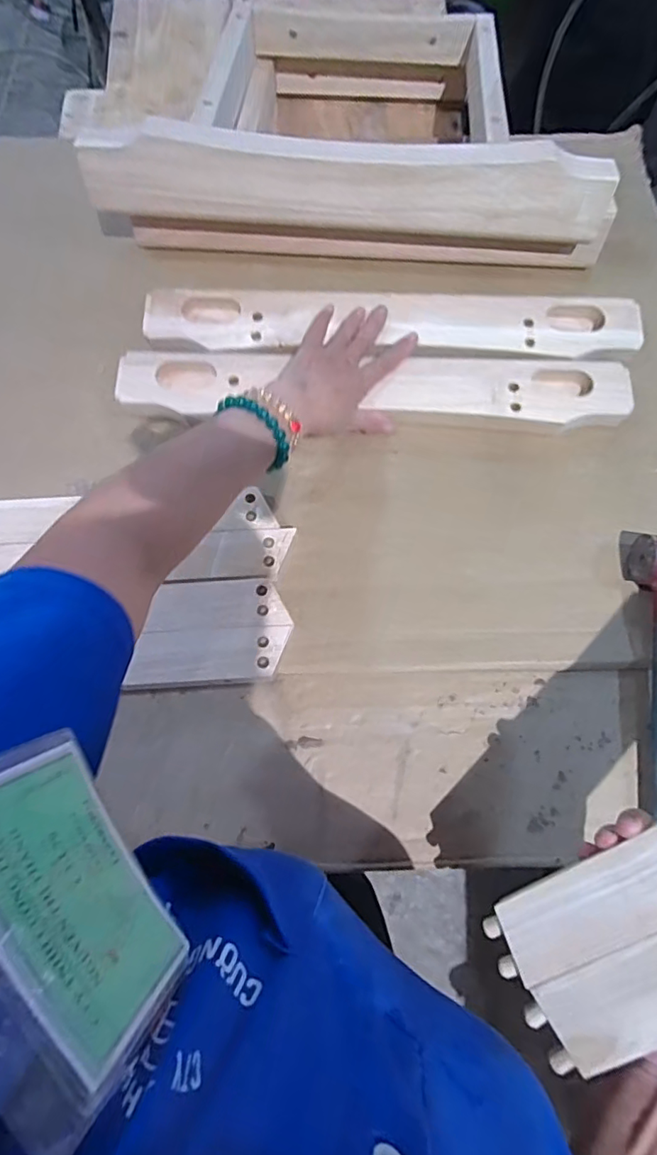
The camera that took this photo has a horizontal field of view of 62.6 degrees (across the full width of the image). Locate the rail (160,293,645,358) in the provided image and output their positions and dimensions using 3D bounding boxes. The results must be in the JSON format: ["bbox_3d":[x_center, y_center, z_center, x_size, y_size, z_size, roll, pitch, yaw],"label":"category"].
[{"bbox_3d":[0.062,-0.252,0.535,0.478,0.015,0.065,3,76,1],"label":"rail"}]

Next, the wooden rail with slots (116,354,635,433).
[{"bbox_3d":[0.040,-0.182,0.522,0.479,0.024,0.070,3,76,2],"label":"wooden rail with slots"}]

